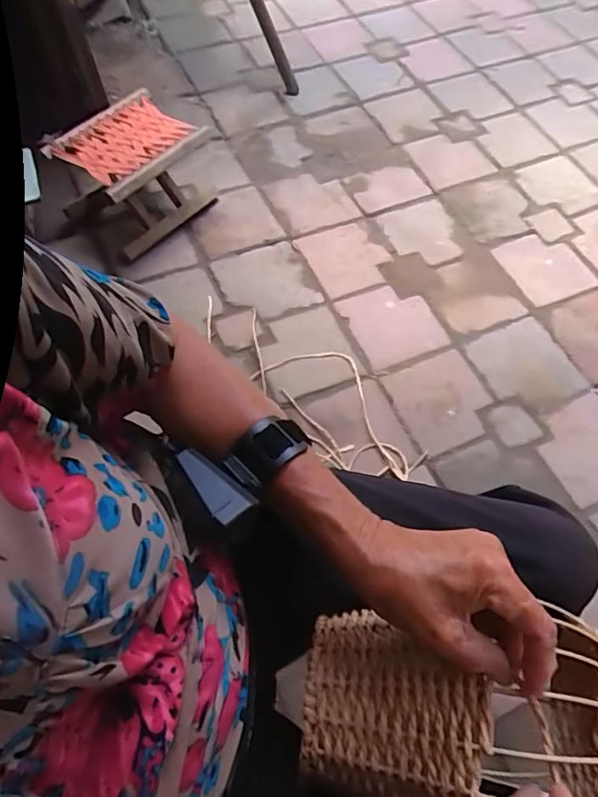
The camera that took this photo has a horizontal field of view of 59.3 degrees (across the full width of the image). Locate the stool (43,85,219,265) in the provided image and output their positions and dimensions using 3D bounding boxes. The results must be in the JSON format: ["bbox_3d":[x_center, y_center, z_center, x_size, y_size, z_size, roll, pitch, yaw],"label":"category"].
[{"bbox_3d":[-0.356,-0.494,1.173,0.215,0.205,0.266,41,67,18],"label":"stool"}]

